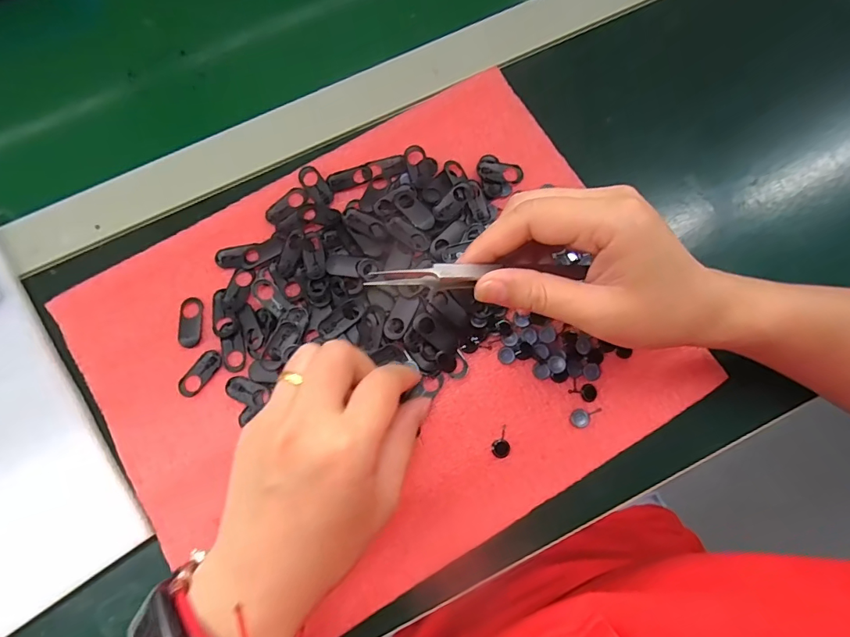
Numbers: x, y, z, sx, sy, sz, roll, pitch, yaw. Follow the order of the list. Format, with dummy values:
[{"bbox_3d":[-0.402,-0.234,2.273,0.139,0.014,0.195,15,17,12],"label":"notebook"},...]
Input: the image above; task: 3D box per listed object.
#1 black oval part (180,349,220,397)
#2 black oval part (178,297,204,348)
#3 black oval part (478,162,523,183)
[{"bbox_3d":[-0.139,0.033,0.282,0.013,0.004,0.032,34,81,7],"label":"black oval part"},{"bbox_3d":[-0.148,0.002,0.288,0.015,0.004,0.032,-2,78,0],"label":"black oval part"},{"bbox_3d":[0.051,-0.100,0.310,0.030,0.005,0.014,6,78,2],"label":"black oval part"}]

